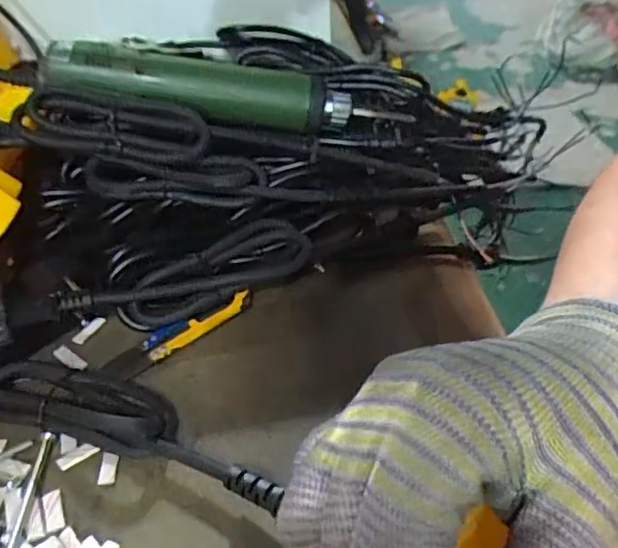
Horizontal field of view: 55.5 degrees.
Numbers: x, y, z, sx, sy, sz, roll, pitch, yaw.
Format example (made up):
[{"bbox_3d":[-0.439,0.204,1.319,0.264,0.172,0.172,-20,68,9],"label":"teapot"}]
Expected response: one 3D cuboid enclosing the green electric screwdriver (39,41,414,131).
[{"bbox_3d":[-0.054,-0.129,0.412,0.244,0.031,0.044,6,38,-11],"label":"green electric screwdriver"}]

